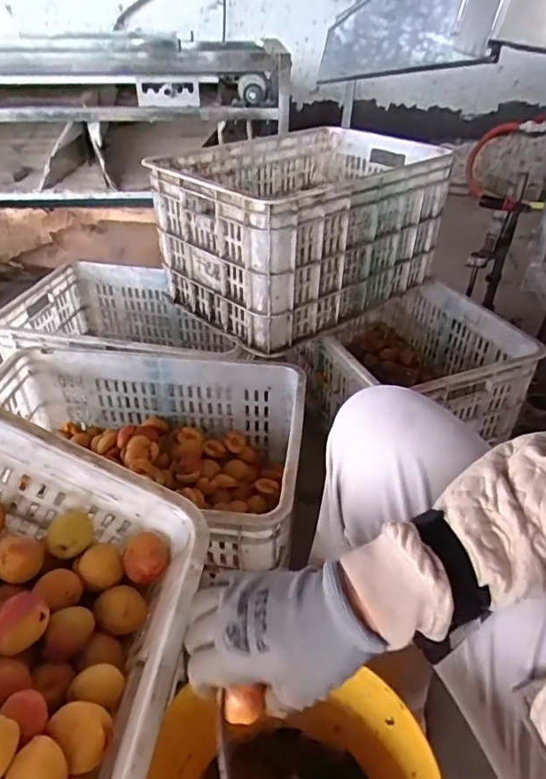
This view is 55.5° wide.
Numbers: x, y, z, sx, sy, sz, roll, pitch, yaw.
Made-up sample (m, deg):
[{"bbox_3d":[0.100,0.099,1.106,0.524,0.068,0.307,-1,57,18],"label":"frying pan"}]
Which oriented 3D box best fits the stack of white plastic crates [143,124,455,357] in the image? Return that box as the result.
[{"bbox_3d":[0.074,-0.359,1.116,0.374,0.275,0.596,31,45,33],"label":"stack of white plastic crates"}]

